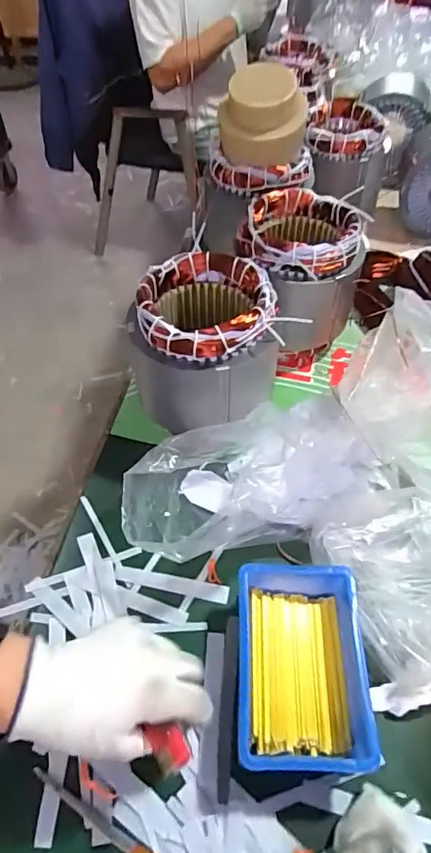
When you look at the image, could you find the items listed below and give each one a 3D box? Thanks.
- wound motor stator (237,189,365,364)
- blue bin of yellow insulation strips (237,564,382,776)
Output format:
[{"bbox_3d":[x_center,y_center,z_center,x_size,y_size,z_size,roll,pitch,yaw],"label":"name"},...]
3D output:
[{"bbox_3d":[0.107,-0.190,0.639,0.155,0.152,0.153,0,51,1],"label":"wound motor stator"},{"bbox_3d":[0.069,0.190,0.399,0.104,0.050,0.148,0,51,1],"label":"blue bin of yellow insulation strips"}]

